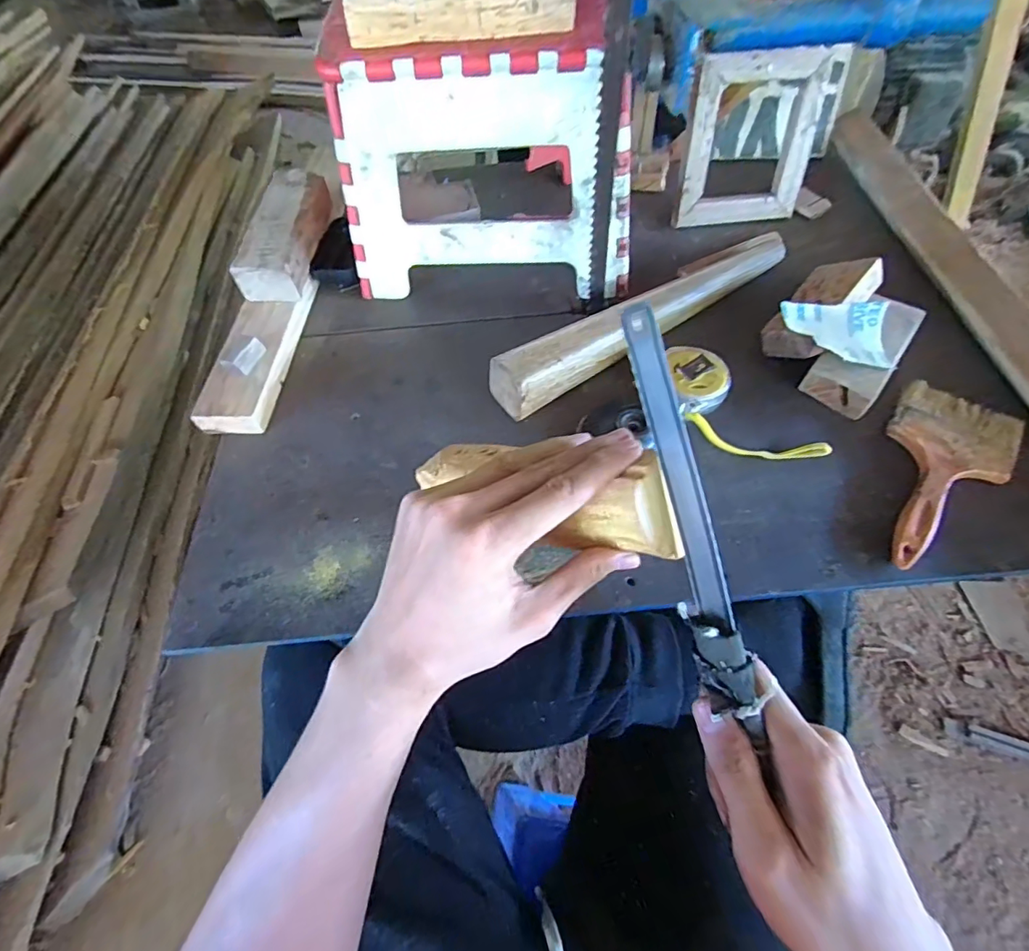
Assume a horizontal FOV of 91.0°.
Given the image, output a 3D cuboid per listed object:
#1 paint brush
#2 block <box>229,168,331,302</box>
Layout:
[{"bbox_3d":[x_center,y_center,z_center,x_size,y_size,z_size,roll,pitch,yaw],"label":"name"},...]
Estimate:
[{"bbox_3d":[0.344,-0.001,0.413,0.086,0.019,0.183,32,64,21],"label":"paint brush"},{"bbox_3d":[-0.250,-0.269,0.559,0.065,0.043,0.175,-2,57,2],"label":"block"}]

